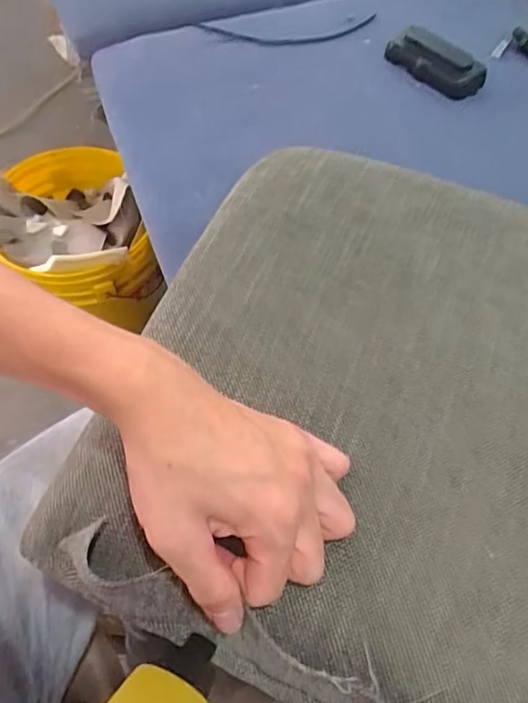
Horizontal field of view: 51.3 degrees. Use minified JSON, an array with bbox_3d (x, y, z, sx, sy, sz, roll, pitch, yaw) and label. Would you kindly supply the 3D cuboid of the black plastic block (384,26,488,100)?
[{"bbox_3d":[0.183,-0.310,0.590,0.105,0.034,0.038,39,67,18],"label":"black plastic block"}]

